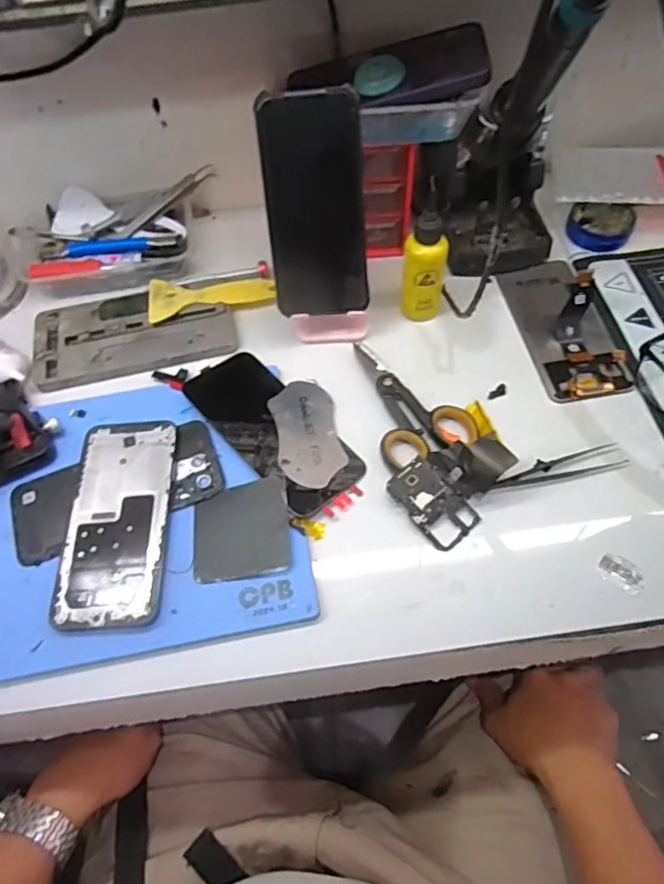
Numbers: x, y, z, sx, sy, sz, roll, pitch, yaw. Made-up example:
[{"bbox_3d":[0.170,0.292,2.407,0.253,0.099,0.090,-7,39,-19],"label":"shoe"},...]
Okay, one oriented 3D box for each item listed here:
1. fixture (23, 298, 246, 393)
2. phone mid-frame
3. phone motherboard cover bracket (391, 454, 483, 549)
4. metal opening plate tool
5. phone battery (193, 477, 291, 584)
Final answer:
[{"bbox_3d":[-0.181,-0.101,0.516,0.178,0.010,0.086,-11,59,-4],"label":"fixture"},{"bbox_3d":[-0.156,0.054,0.417,0.072,0.010,0.162,-3,59,1],"label":"phone mid-frame"},{"bbox_3d":[0.074,0.045,0.418,0.039,0.005,0.065,-41,79,-14],"label":"phone motherboard cover bracket"},{"bbox_3d":[-0.020,-0.008,0.456,0.052,0.004,0.098,-8,58,-14],"label":"metal opening plate tool"},{"bbox_3d":[-0.065,0.063,0.410,0.069,0.006,0.069,-7,59,-2],"label":"phone battery"}]

